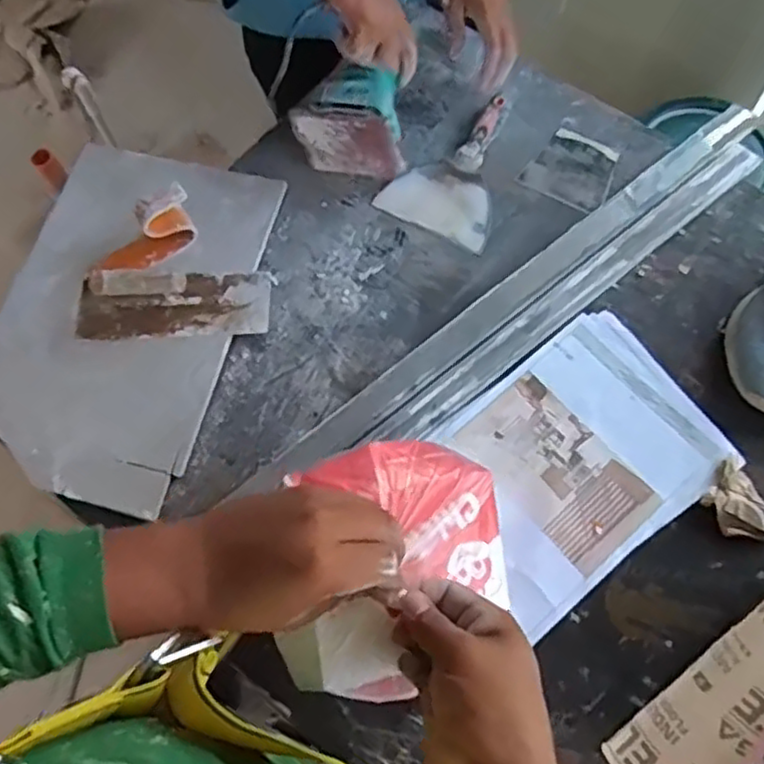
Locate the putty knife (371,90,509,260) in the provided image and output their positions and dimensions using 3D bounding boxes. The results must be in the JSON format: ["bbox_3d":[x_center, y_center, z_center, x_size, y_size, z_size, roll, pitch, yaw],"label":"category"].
[{"bbox_3d":[0.102,-0.270,0.861,0.140,0.031,0.194,28,72,14],"label":"putty knife"}]

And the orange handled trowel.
[{"bbox_3d":[-0.239,-0.127,0.773,0.216,0.095,0.135,-3,67,2],"label":"orange handled trowel"}]

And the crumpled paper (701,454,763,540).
[{"bbox_3d":[0.346,0.119,0.681,0.056,0.020,0.083,-20,68,-5],"label":"crumpled paper"}]

